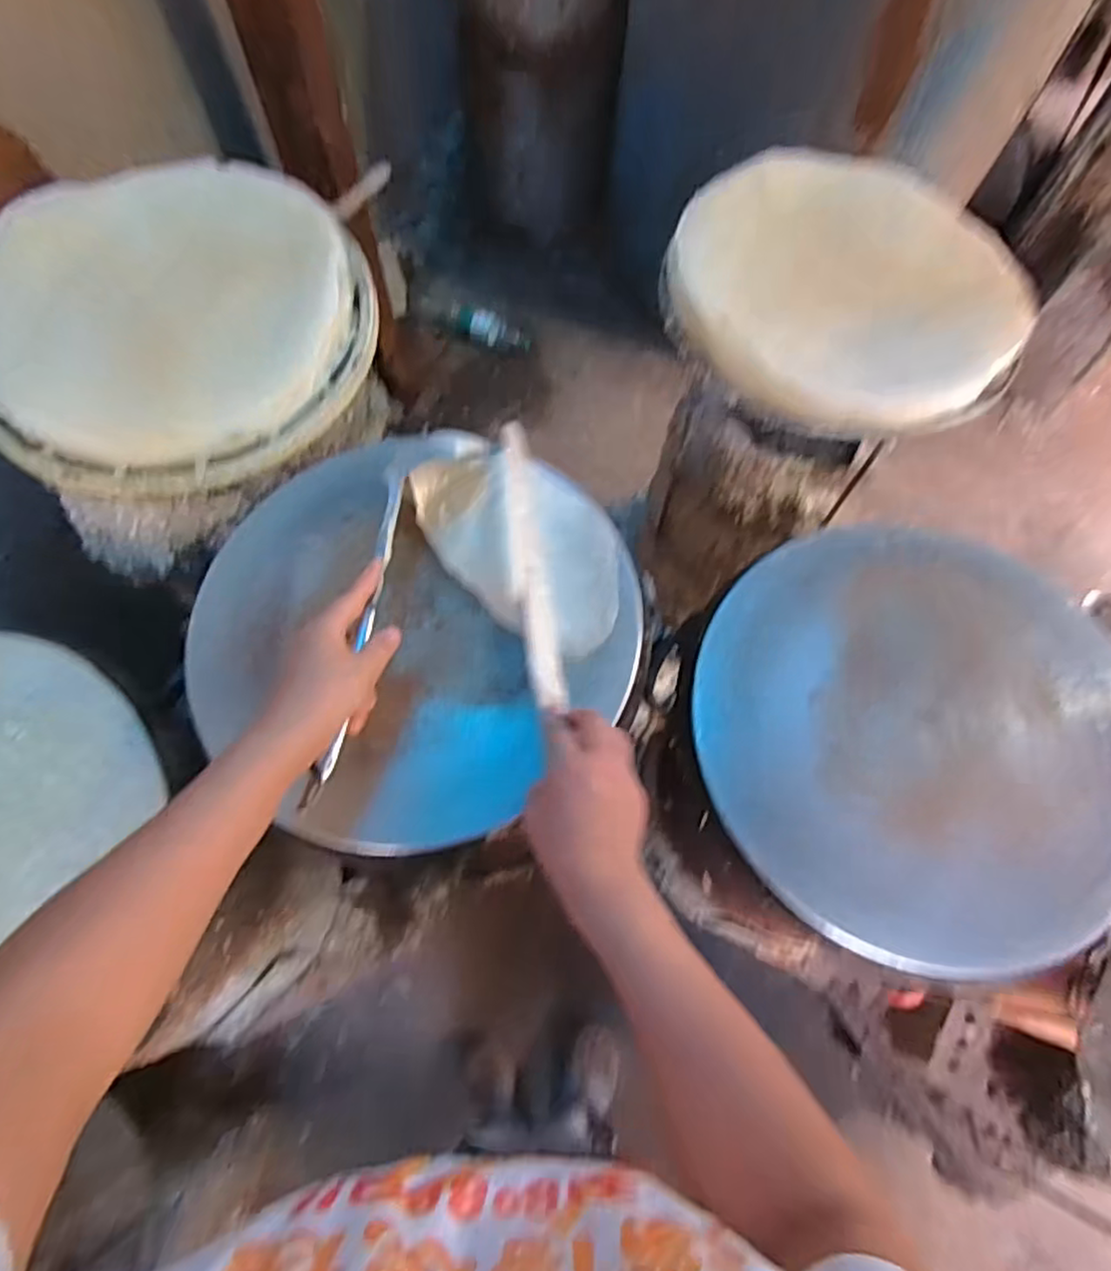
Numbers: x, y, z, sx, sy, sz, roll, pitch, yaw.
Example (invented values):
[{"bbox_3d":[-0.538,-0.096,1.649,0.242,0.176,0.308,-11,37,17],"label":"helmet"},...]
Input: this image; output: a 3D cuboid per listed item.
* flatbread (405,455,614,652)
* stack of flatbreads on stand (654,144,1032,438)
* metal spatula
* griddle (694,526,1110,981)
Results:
[{"bbox_3d":[-0.020,-0.085,0.581,0.139,0.028,0.210,-39,79,-20],"label":"flatbread"},{"bbox_3d":[0.326,-0.392,0.720,0.361,0.057,0.410,36,71,13],"label":"stack of flatbreads on stand"},{"bbox_3d":[-0.143,-0.010,0.492,0.020,0.013,0.270,8,70,2],"label":"metal spatula"},{"bbox_3d":[0.305,0.073,0.561,0.352,0.031,0.356,0,67,-1],"label":"griddle"}]

